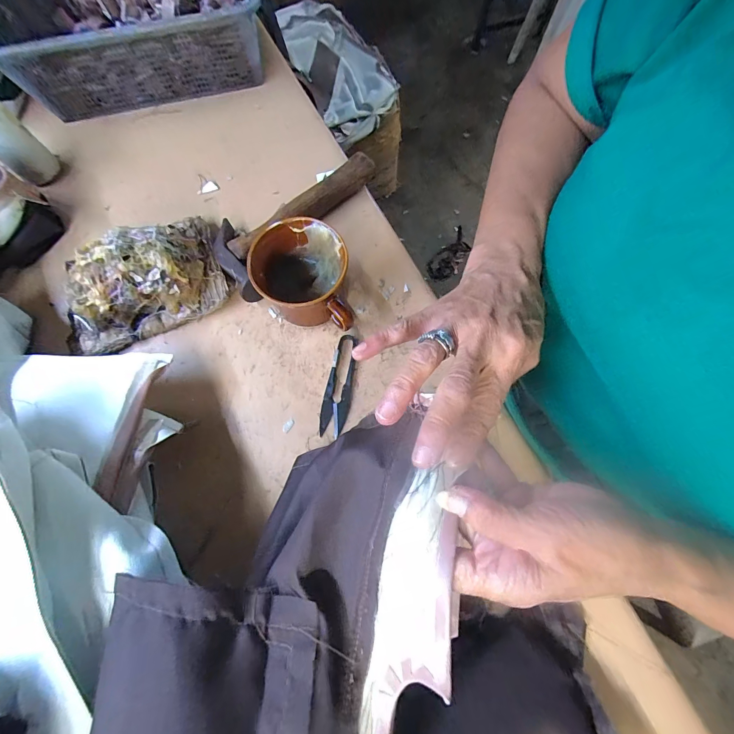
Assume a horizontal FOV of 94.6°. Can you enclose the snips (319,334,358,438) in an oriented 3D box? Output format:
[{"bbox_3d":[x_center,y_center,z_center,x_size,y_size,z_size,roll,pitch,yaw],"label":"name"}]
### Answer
[{"bbox_3d":[-0.025,0.016,0.328,0.025,0.007,0.099,11,74,5],"label":"snips"}]

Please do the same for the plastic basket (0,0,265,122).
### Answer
[{"bbox_3d":[-0.298,-0.444,0.425,0.306,0.091,0.240,-14,73,-3],"label":"plastic basket"}]

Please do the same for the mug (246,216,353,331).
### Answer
[{"bbox_3d":[-0.055,-0.079,0.326,0.083,0.065,0.110,-38,76,-9],"label":"mug"}]

